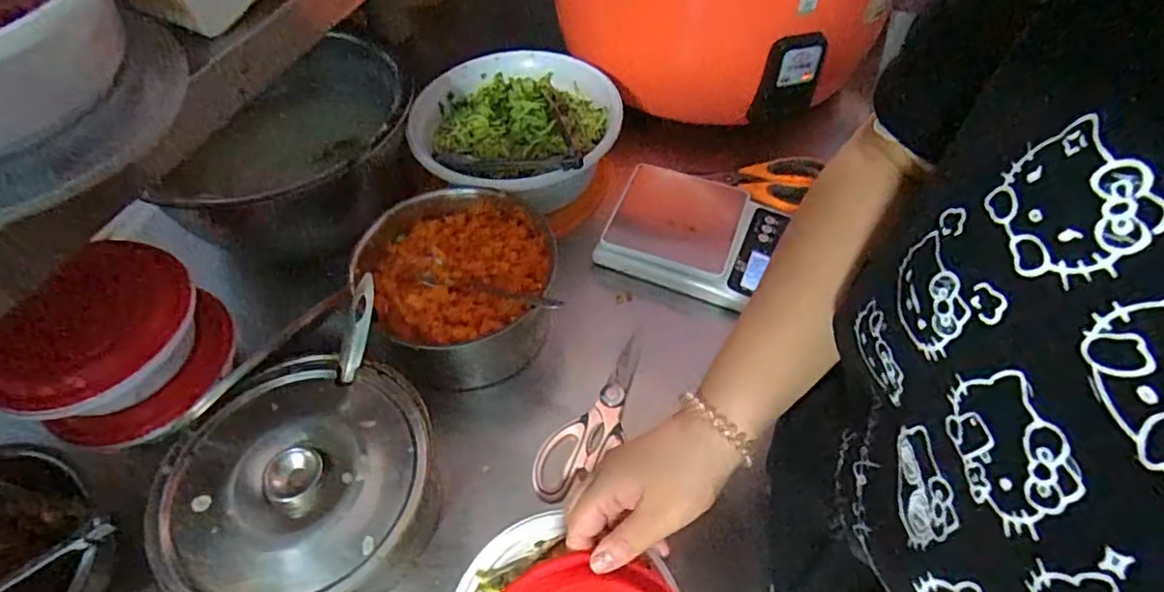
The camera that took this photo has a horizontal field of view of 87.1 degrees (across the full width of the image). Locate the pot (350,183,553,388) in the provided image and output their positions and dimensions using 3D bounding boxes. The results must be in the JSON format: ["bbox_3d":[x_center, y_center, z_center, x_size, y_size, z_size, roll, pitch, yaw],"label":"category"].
[{"bbox_3d":[-0.119,-0.003,0.631,0.200,0.098,0.212,-12,54,-9],"label":"pot"}]

